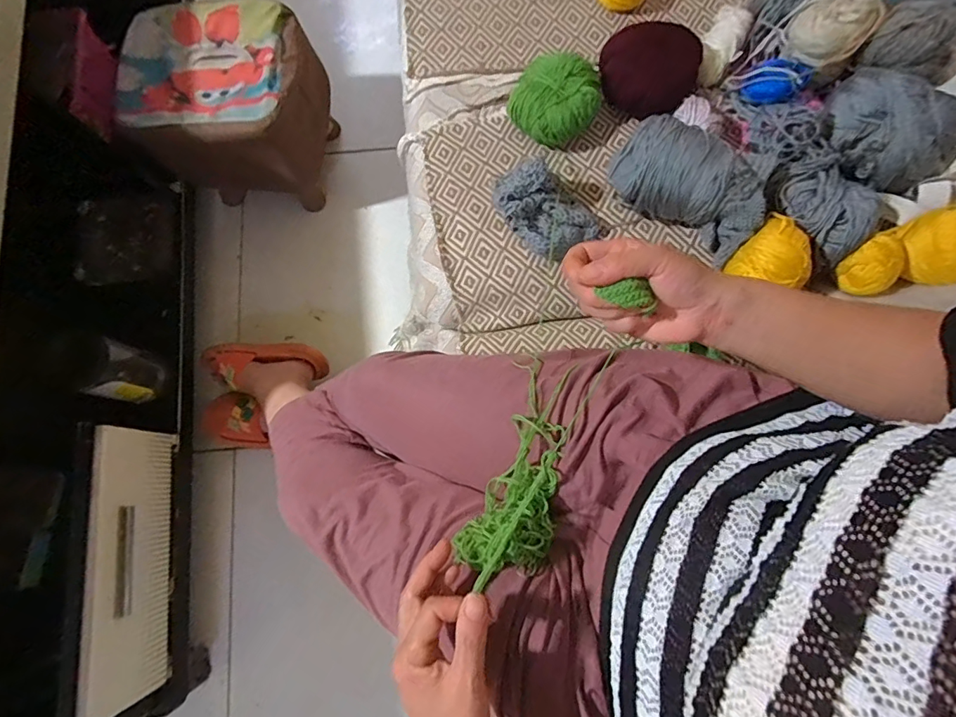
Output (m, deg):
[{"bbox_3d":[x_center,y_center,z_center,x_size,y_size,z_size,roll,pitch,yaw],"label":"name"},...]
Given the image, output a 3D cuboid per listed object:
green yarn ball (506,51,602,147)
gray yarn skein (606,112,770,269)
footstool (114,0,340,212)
[{"bbox_3d":[0.087,-0.284,0.523,0.088,0.053,0.085,0,76,0],"label":"green yarn ball"},{"bbox_3d":[0.221,-0.183,0.494,0.160,0.074,0.086,32,79,7],"label":"gray yarn skein"},{"bbox_3d":[-0.422,-0.428,0.841,0.274,0.245,0.238,4,76,1],"label":"footstool"}]

